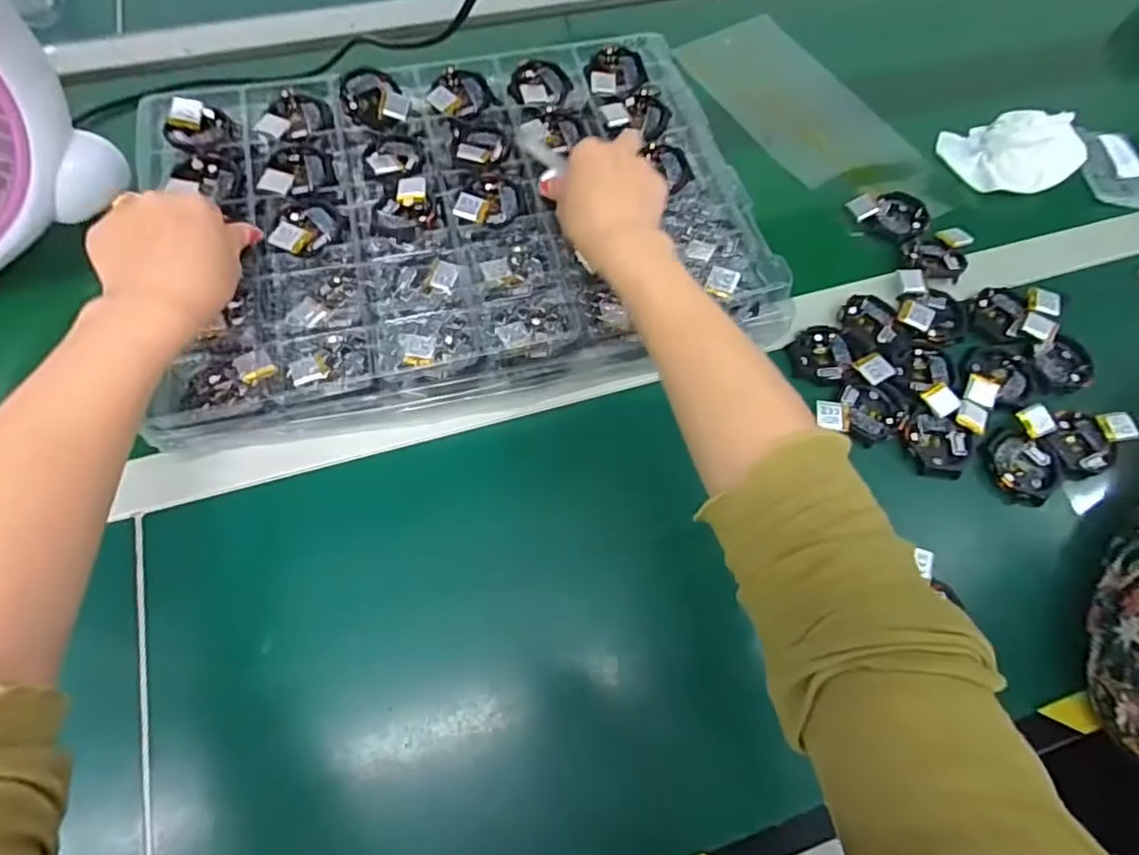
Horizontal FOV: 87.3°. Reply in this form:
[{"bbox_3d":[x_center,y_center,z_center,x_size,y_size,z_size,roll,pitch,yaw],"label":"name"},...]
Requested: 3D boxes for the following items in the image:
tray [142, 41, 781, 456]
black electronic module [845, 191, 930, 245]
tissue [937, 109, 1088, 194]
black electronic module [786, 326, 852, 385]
[{"bbox_3d":[-0.081,-0.162,0.466,0.427,0.047,0.304,-12,67,-8],"label":"tray"},{"bbox_3d":[0.278,-0.187,0.521,0.063,0.018,0.044,32,68,11],"label":"black electronic module"},{"bbox_3d":[0.403,-0.254,0.541,0.107,0.037,0.084,0,66,-2],"label":"tissue"},{"bbox_3d":[0.191,-0.056,0.453,0.045,0.013,0.043,27,67,9],"label":"black electronic module"}]

